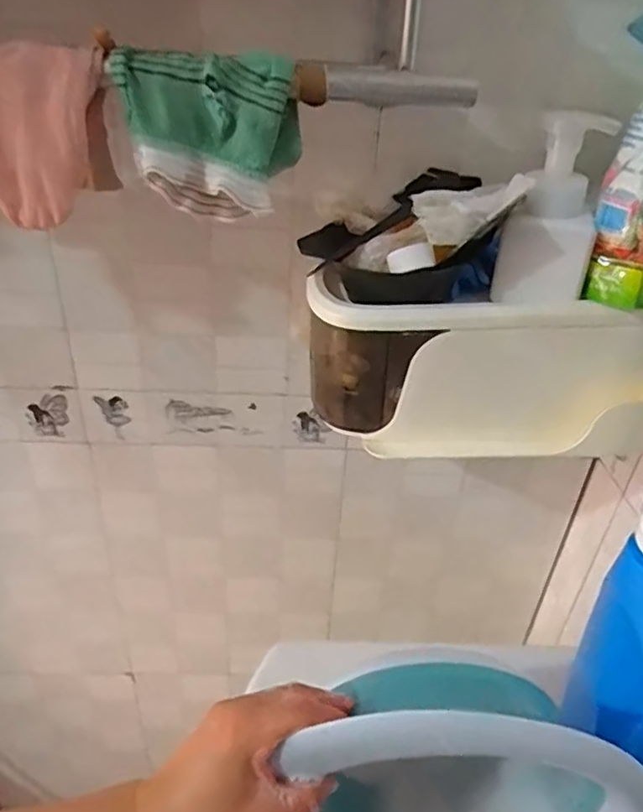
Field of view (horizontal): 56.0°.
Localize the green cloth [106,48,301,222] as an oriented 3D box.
[{"bbox_3d":[-0.072,-0.173,0.394,0.111,0.096,0.045,0,34,-6],"label":"green cloth"}]

